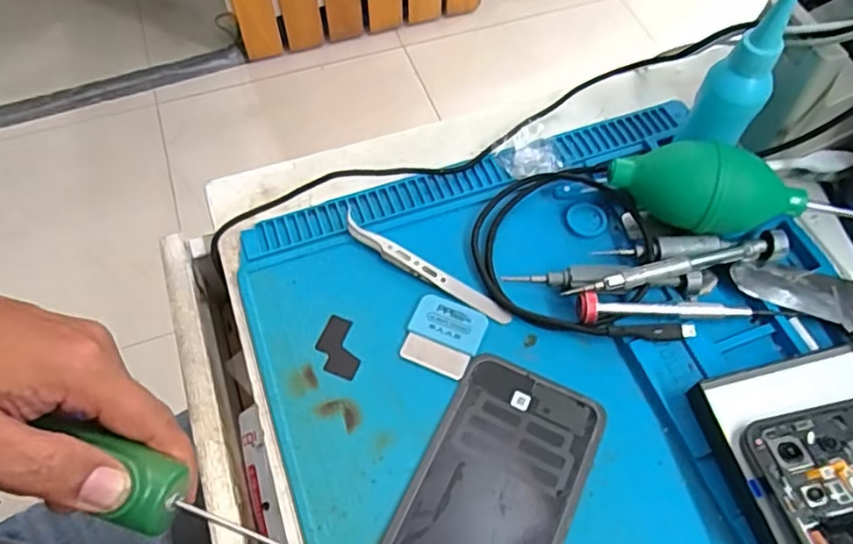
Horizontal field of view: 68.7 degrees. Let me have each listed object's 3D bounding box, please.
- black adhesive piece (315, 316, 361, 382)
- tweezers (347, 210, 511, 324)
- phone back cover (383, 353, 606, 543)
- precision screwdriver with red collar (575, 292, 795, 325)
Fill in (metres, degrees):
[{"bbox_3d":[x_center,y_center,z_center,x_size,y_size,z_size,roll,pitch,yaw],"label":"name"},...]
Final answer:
[{"bbox_3d":[-0.048,0.041,0.337,0.020,0.004,0.037,-13,60,-7],"label":"black adhesive piece"},{"bbox_3d":[0.000,-0.002,0.355,0.107,0.013,0.011,29,63,16],"label":"tweezers"},{"bbox_3d":[0.025,0.116,0.291,0.072,0.004,0.158,28,62,16],"label":"phone back cover"},{"bbox_3d":[0.140,0.022,0.334,0.119,0.016,0.014,1,59,1],"label":"precision screwdriver with red collar"}]

